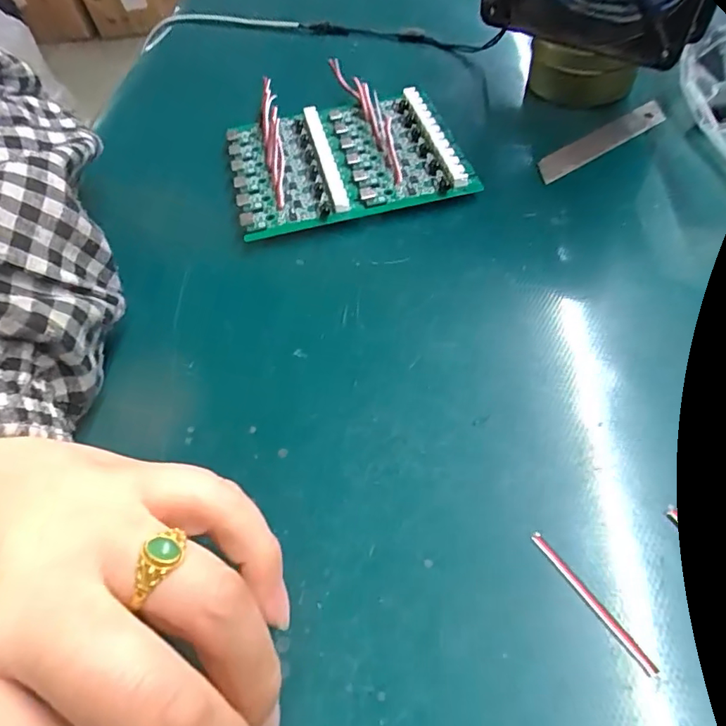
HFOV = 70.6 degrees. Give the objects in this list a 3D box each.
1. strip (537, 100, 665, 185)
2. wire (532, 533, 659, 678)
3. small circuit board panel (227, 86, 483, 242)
[{"bbox_3d":[0.134,-0.124,0.287,0.093,0.005,0.018,-30,55,-14],"label":"strip"},{"bbox_3d":[0.070,0.072,0.157,0.004,0.004,0.048,-31,56,-15],"label":"wire"},{"bbox_3d":[-0.012,-0.115,0.289,0.119,0.015,0.097,-14,53,-3],"label":"small circuit board panel"}]

